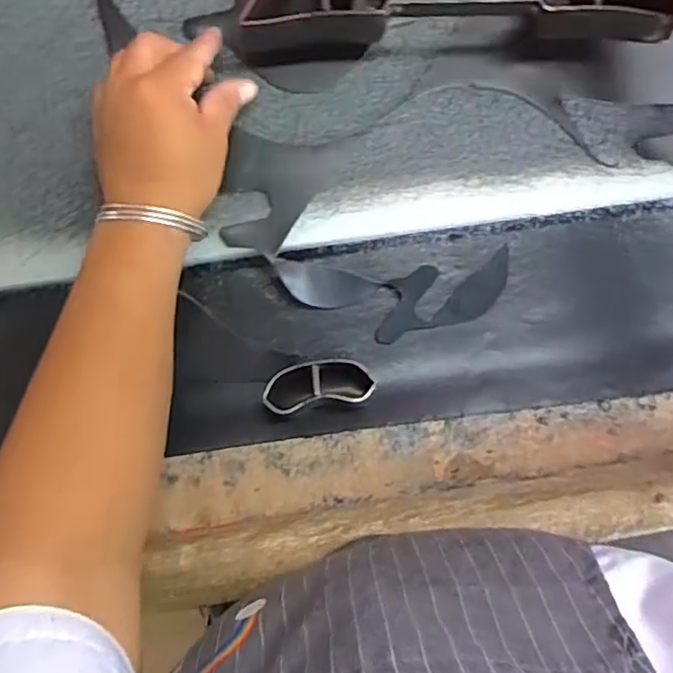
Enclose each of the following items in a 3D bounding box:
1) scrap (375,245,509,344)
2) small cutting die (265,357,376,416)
[{"bbox_3d":[0.081,-0.032,0.467,0.111,0.004,0.046,-17,97,1],"label":"scrap"},{"bbox_3d":[-0.011,0.034,0.443,0.080,0.032,0.036,-4,92,-1],"label":"small cutting die"}]

